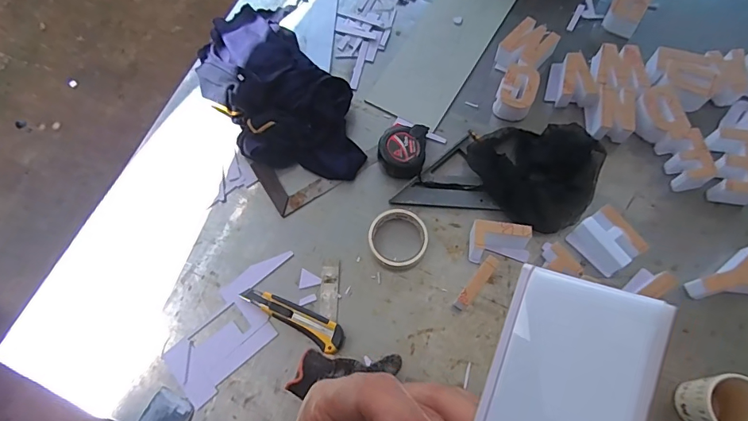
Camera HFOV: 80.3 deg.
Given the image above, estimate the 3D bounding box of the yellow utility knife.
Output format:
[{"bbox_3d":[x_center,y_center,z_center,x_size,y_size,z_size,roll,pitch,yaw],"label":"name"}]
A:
[{"bbox_3d":[-0.121,0.154,0.647,0.168,0.025,0.039,25,71,11],"label":"yellow utility knife"}]

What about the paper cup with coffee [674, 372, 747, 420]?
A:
[{"bbox_3d":[0.431,0.244,0.555,0.068,0.095,0.071,-1,68,2],"label":"paper cup with coffee"}]

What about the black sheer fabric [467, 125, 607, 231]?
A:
[{"bbox_3d":[0.276,-0.067,0.720,0.205,0.032,0.188,-28,70,-9],"label":"black sheer fabric"}]

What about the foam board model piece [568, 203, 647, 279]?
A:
[{"bbox_3d":[0.345,0.046,0.660,0.067,0.047,0.083,-37,72,-12],"label":"foam board model piece"}]

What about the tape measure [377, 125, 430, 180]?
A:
[{"bbox_3d":[0.047,-0.096,0.730,0.082,0.039,0.090,-1,68,2],"label":"tape measure"}]

